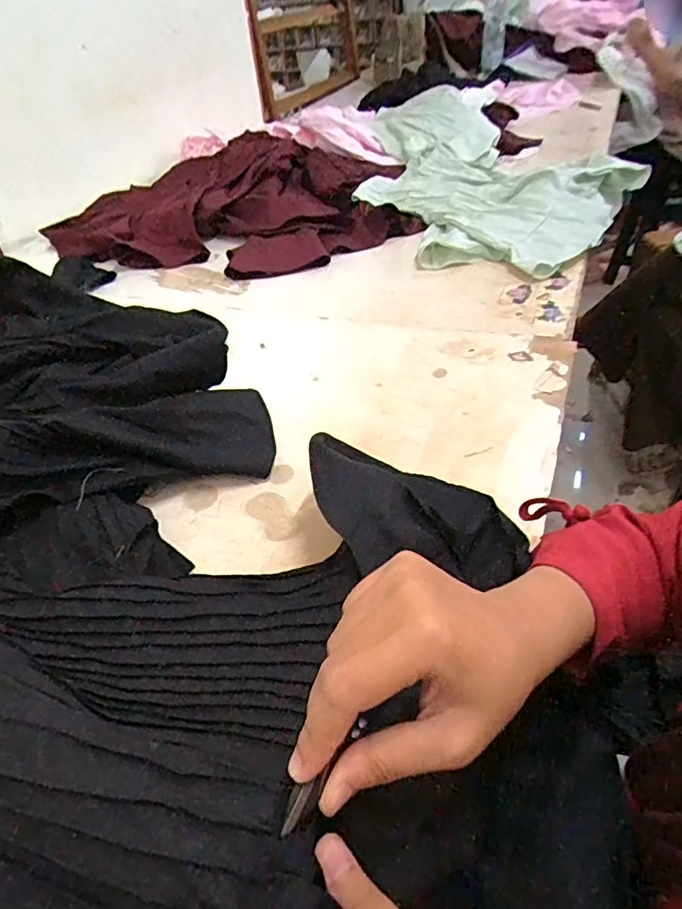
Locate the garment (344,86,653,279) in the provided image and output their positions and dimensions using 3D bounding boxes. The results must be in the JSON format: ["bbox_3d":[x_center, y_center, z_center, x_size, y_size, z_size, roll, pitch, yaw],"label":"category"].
[{"bbox_3d":[0.239,-0.600,1.149,0.564,0.172,0.742,-31,46,-25],"label":"garment"}]

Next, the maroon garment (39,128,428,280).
[{"bbox_3d":[-0.205,-0.533,1.122,0.700,0.139,0.484,10,43,19],"label":"maroon garment"}]

